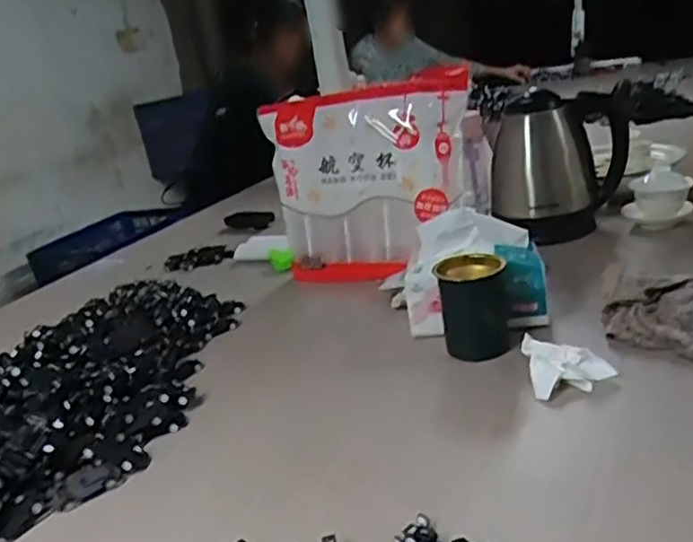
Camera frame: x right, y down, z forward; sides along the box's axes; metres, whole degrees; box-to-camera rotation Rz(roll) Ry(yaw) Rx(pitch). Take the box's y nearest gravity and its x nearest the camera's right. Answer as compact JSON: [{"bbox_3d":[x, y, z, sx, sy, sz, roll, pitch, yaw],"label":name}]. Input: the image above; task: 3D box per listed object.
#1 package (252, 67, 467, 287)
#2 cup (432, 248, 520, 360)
[{"bbox_3d":[0.032,-0.120,1.013,0.306,0.276,0.065,-2,21,21],"label":"package"},{"bbox_3d":[0.141,0.035,0.776,0.075,0.094,0.079,-9,20,3],"label":"cup"}]

